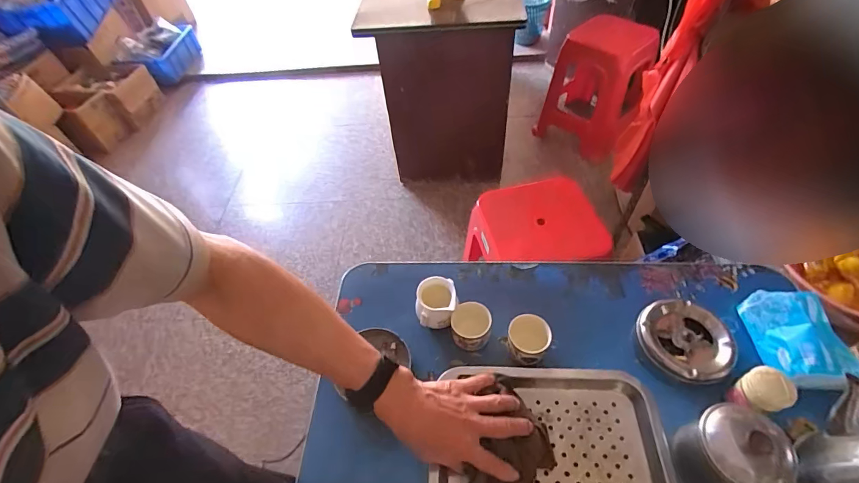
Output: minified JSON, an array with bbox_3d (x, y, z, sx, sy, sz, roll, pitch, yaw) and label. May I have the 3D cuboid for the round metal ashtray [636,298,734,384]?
[{"bbox_3d":[0.368,0.146,0.573,0.109,0.051,0.120,-34,57,-20],"label":"round metal ashtray"}]

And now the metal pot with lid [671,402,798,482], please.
[{"bbox_3d":[0.355,0.250,0.457,0.100,0.109,0.099,-2,52,3],"label":"metal pot with lid"}]

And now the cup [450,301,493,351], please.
[{"bbox_3d":[0.064,0.137,0.613,0.059,0.067,0.063,-2,52,3],"label":"cup"}]

